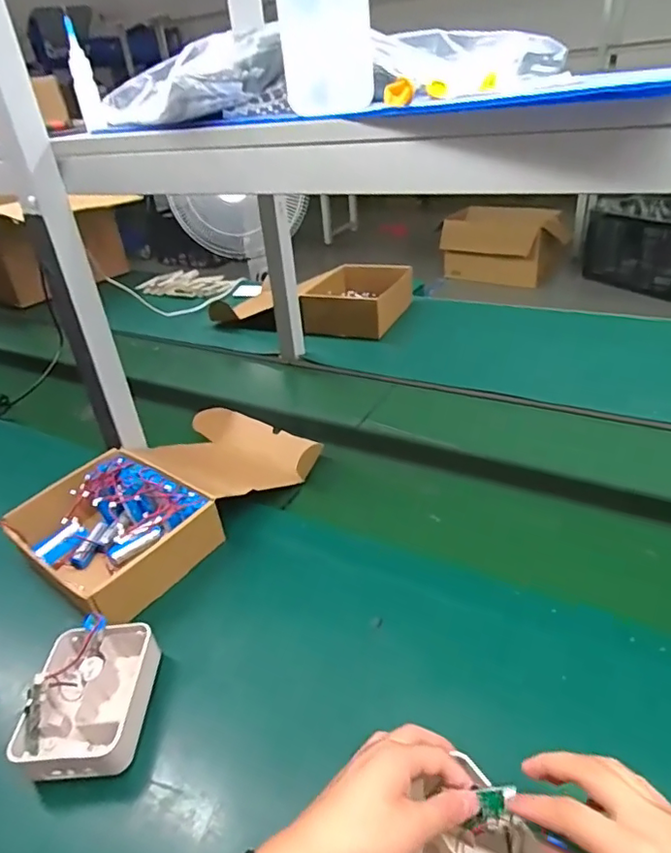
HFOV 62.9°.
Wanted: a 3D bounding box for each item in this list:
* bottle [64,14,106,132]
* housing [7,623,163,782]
[{"bbox_3d":[-0.300,-0.414,0.651,0.026,0.108,0.032,-16,34,-14],"label":"bottle"},{"bbox_3d":[-0.229,0.256,0.520,0.102,0.053,0.126,-6,33,1],"label":"housing"}]

